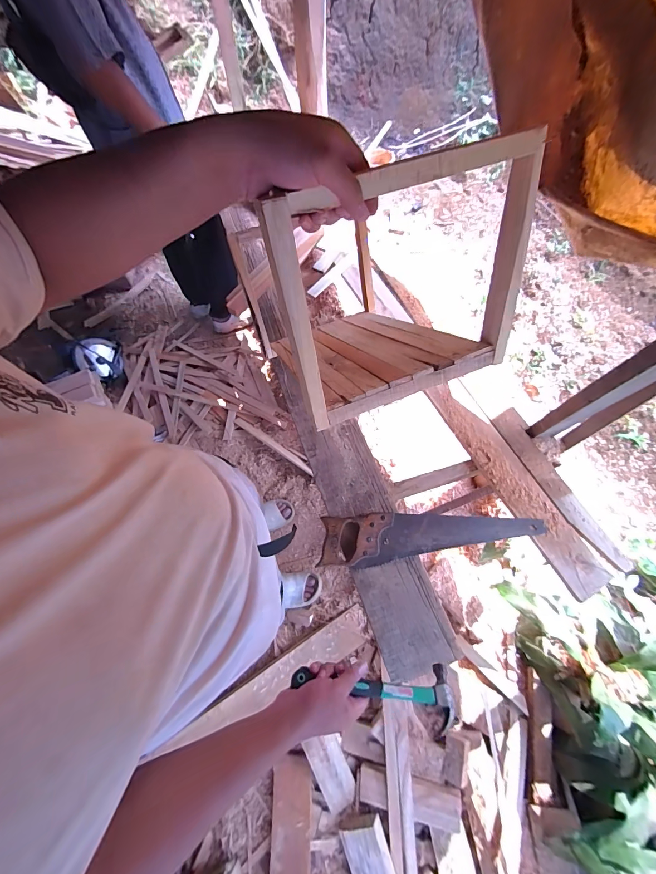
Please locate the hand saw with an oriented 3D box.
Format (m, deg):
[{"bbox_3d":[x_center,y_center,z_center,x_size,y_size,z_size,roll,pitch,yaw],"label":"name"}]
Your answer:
[{"bbox_3d":[0.232,0.215,0.768,0.508,0.040,0.114,-7,67,-1],"label":"hand saw"}]

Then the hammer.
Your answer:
[{"bbox_3d":[0.073,0.388,0.522,0.256,0.039,0.074,13,67,-9],"label":"hammer"}]

